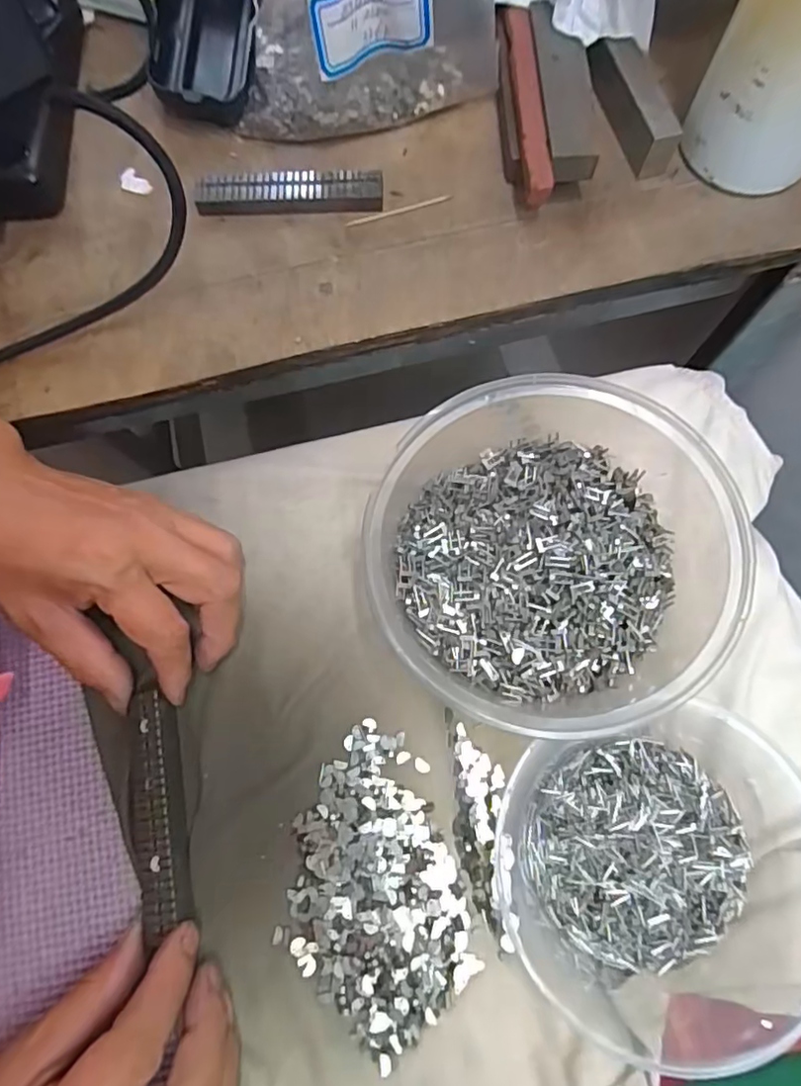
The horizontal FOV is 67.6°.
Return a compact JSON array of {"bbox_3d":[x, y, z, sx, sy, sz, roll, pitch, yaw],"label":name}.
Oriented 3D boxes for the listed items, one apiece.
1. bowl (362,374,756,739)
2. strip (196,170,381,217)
[{"bbox_3d":[0.059,0.005,0.249,0.136,0.059,0.136,0,77,1],"label":"bowl"},{"bbox_3d":[-0.060,-0.186,0.319,0.098,0.013,0.017,-1,74,0],"label":"strip"}]

